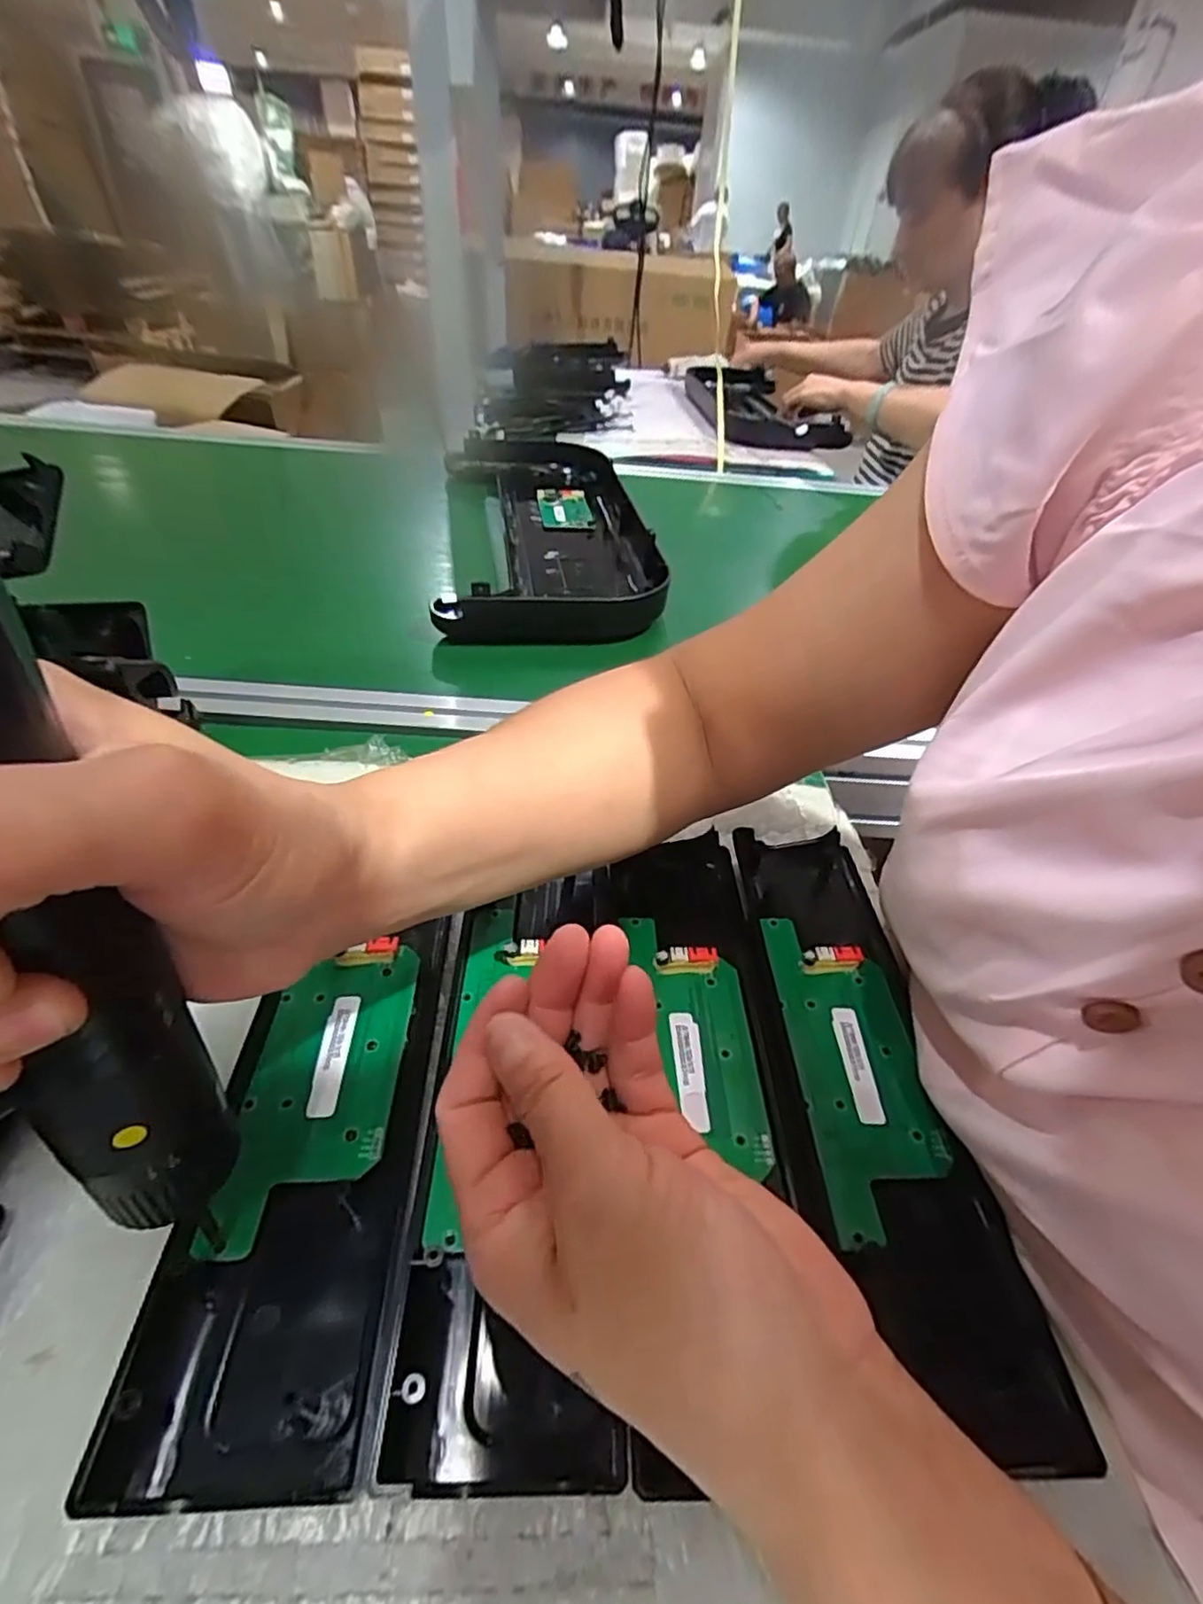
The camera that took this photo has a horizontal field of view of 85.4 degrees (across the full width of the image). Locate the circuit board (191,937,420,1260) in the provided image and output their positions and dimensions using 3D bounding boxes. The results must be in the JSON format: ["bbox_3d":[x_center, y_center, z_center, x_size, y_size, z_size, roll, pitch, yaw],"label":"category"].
[{"bbox_3d":[-0.106,0.105,0.249,0.055,0.014,0.111,3,41,-3],"label":"circuit board"}]

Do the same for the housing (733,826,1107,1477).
[{"bbox_3d":[0.109,0.107,0.278,0.064,0.021,0.243,2,41,-3],"label":"housing"}]

